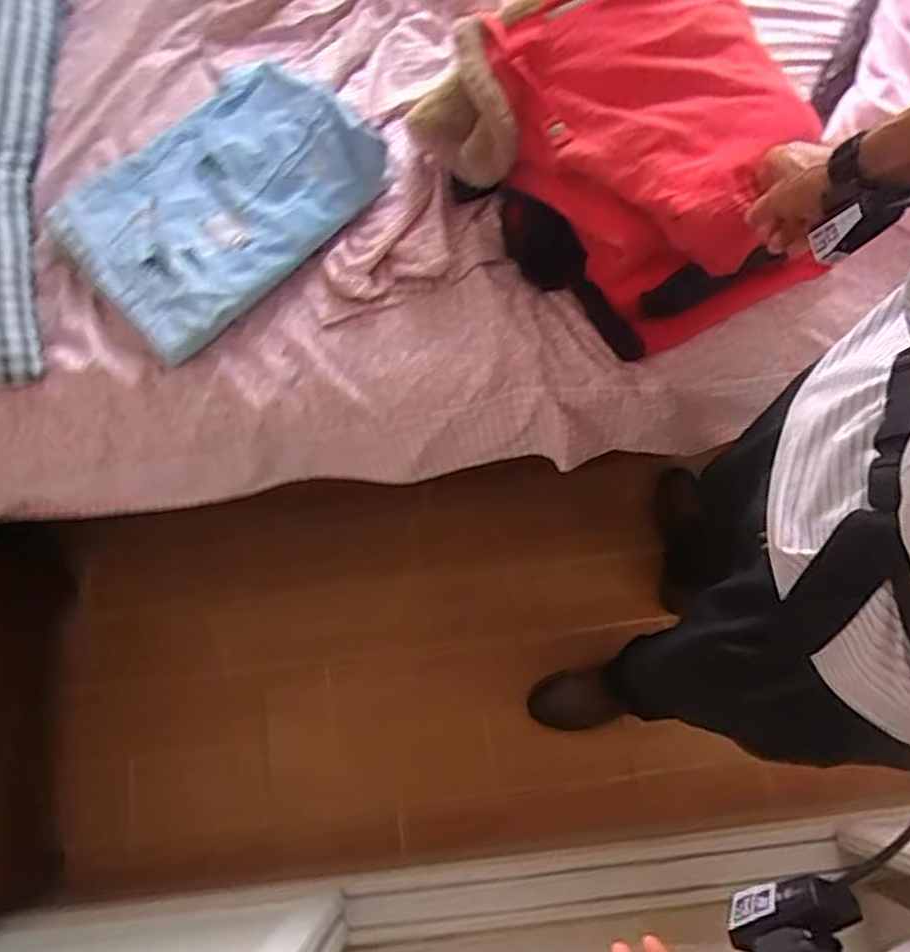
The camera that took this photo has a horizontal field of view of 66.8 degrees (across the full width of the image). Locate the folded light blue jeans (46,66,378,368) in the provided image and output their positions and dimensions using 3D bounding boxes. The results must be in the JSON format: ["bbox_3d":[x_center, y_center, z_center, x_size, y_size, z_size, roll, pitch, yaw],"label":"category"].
[{"bbox_3d":[-0.277,-0.329,0.811,0.250,0.051,0.353,42,77,13],"label":"folded light blue jeans"}]

